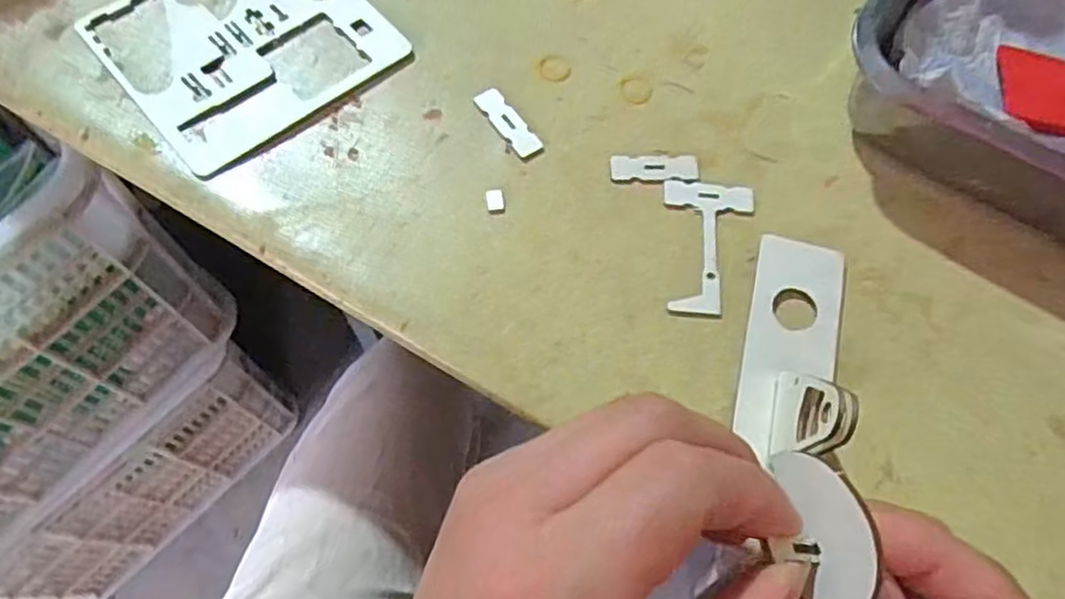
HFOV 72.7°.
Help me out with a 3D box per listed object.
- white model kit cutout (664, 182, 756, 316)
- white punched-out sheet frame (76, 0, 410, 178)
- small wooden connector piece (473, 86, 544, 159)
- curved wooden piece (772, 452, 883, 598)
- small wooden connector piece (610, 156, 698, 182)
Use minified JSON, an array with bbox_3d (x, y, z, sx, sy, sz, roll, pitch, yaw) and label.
[{"bbox_3d":[0.095,-0.029,0.386,0.048,0.004,0.078,5,67,0],"label":"white model kit cutout"},{"bbox_3d":[-0.170,-0.155,0.425,0.142,0.006,0.142,-39,74,-17],"label":"white punched-out sheet frame"},{"bbox_3d":[-0.014,-0.101,0.411,0.017,0.004,0.050,-34,72,-15],"label":"small wooden connector piece"},{"bbox_3d":[0.080,0.061,0.194,0.004,0.029,0.043,0,65,-20],"label":"curved wooden piece"},{"bbox_3d":[0.068,-0.074,0.403,0.049,0.004,0.017,0,67,-2],"label":"small wooden connector piece"}]

